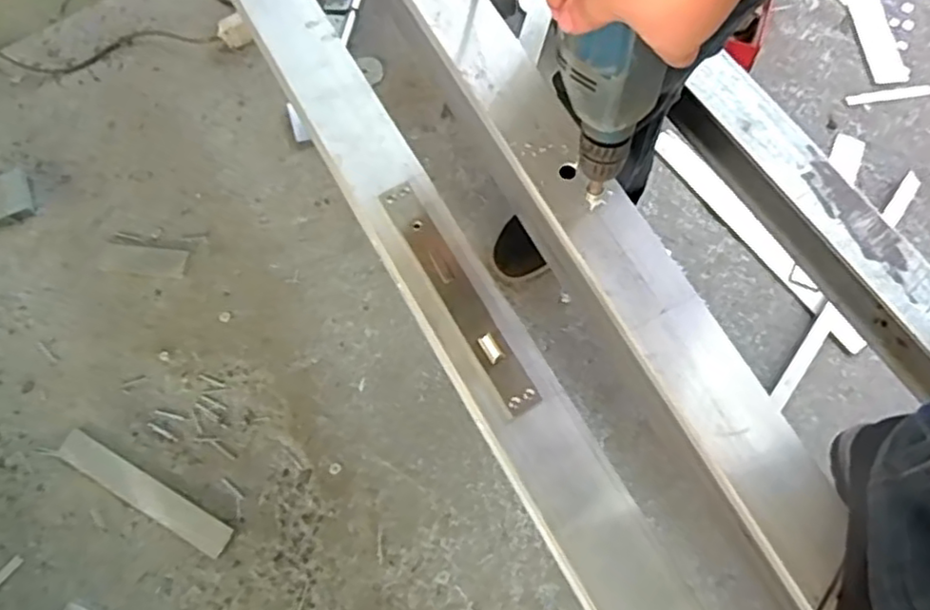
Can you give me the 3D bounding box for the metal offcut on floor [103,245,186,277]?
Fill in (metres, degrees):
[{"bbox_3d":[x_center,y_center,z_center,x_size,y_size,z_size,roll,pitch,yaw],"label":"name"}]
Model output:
[{"bbox_3d":[-0.581,-0.082,1.195,0.157,0.007,0.061,5,65,4],"label":"metal offcut on floor"}]

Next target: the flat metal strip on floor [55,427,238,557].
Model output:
[{"bbox_3d":[-0.516,0.297,1.053,0.319,0.011,0.050,28,74,11],"label":"flat metal strip on floor"}]

